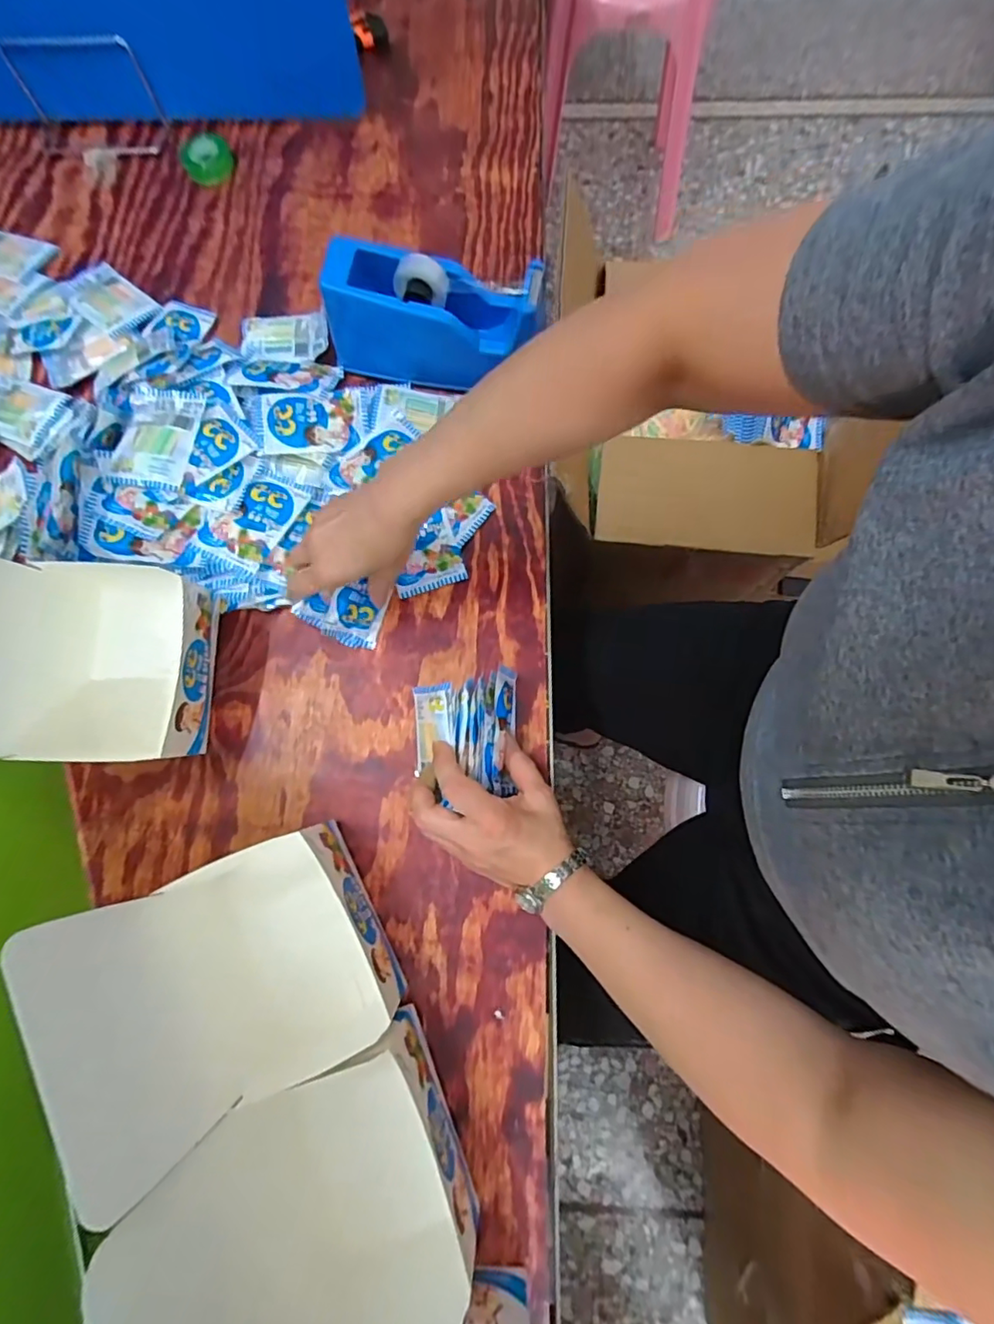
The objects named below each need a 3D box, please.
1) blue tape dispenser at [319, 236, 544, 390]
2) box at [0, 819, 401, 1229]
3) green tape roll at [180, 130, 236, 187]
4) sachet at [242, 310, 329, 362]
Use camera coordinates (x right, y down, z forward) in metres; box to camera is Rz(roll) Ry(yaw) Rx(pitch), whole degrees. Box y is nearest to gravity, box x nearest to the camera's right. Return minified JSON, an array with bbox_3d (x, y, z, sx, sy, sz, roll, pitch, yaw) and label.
[{"bbox_3d":[-0.061,-0.321,0.528,0.204,0.102,0.065,11,76,5],"label":"blue tape dispenser"},{"bbox_3d":[-0.155,0.197,0.352,0.121,0.185,0.161,-26,76,-5],"label":"box"},{"bbox_3d":[-0.339,-0.592,0.646,0.059,0.020,0.062,0,75,2],"label":"green tape roll"},{"bbox_3d":[-0.221,-0.336,0.572,0.094,0.017,0.070,-2,75,1],"label":"sachet"}]

